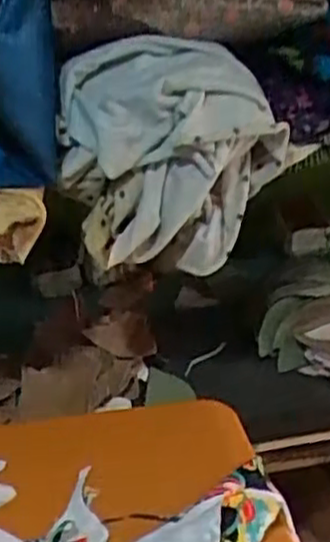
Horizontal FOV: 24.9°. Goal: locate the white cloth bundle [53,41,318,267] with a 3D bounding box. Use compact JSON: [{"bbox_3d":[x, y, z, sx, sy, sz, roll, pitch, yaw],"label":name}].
[{"bbox_3d":[0.005,-0.110,0.660,0.190,0.166,0.123,-15,29,-14],"label":"white cloth bundle"}]

